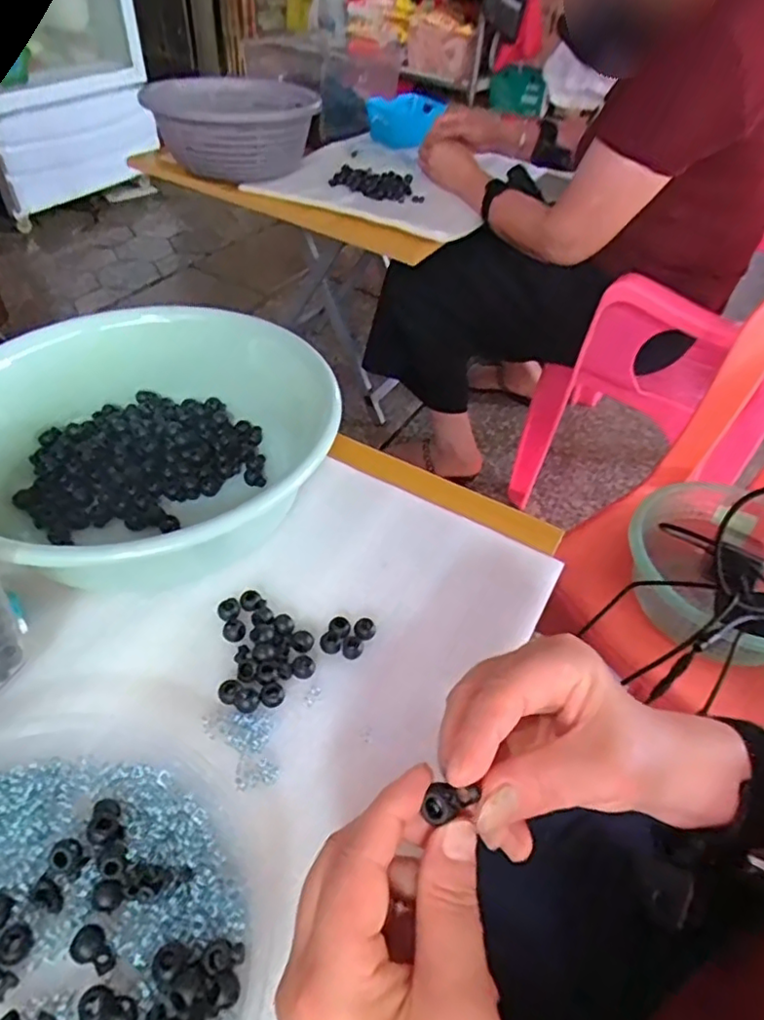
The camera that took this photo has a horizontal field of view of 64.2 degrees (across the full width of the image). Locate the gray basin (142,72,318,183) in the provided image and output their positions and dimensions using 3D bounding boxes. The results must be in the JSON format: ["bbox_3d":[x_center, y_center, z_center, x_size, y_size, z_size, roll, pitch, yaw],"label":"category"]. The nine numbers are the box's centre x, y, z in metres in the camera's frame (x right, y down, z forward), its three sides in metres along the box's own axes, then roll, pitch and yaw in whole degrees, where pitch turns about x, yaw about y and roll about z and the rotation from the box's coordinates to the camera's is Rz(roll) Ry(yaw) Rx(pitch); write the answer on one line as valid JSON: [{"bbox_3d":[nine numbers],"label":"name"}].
[{"bbox_3d":[-0.271,-0.713,1.124,0.278,0.104,0.285,-3,47,-7],"label":"gray basin"}]

